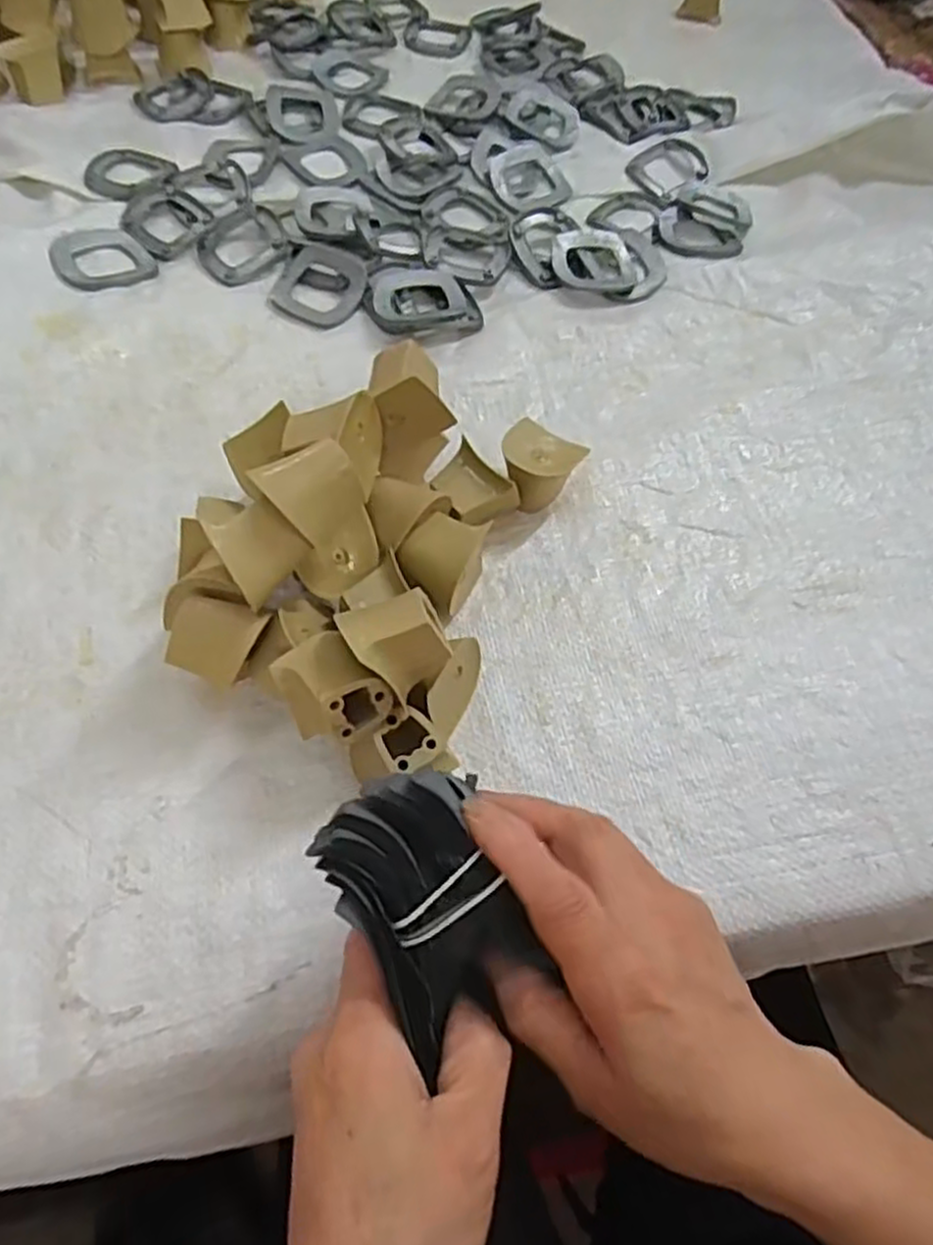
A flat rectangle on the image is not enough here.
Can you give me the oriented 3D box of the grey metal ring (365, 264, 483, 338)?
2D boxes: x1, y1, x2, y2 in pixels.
[{"bbox_3d":[-0.032,-0.223,0.528,0.072,0.006,0.068,2,59,-3],"label":"grey metal ring"}]

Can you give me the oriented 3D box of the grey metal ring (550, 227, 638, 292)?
[{"bbox_3d":[0.091,-0.263,0.557,0.058,0.004,0.054,1,74,-5],"label":"grey metal ring"}]

